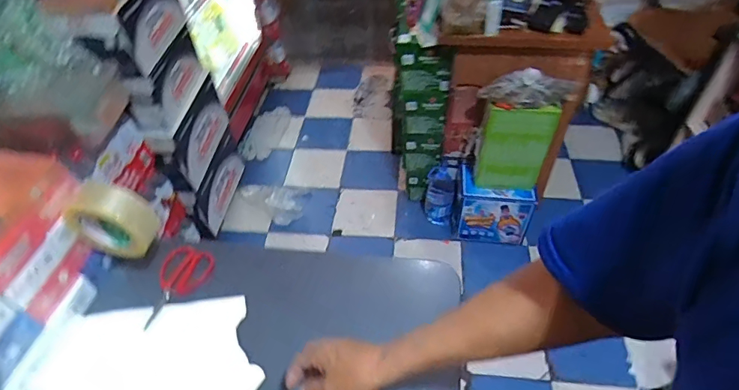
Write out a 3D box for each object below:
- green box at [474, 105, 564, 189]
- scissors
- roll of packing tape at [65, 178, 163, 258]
[{"bbox_3d":[0.458,-0.154,1.440,0.204,0.314,0.067,7,48,9],"label":"green box"},{"bbox_3d":[-0.313,0.147,0.736,0.083,0.009,0.138,16,58,11],"label":"scissors"},{"bbox_3d":[-0.384,0.040,0.687,0.128,0.127,0.047,9,49,11],"label":"roll of packing tape"}]

